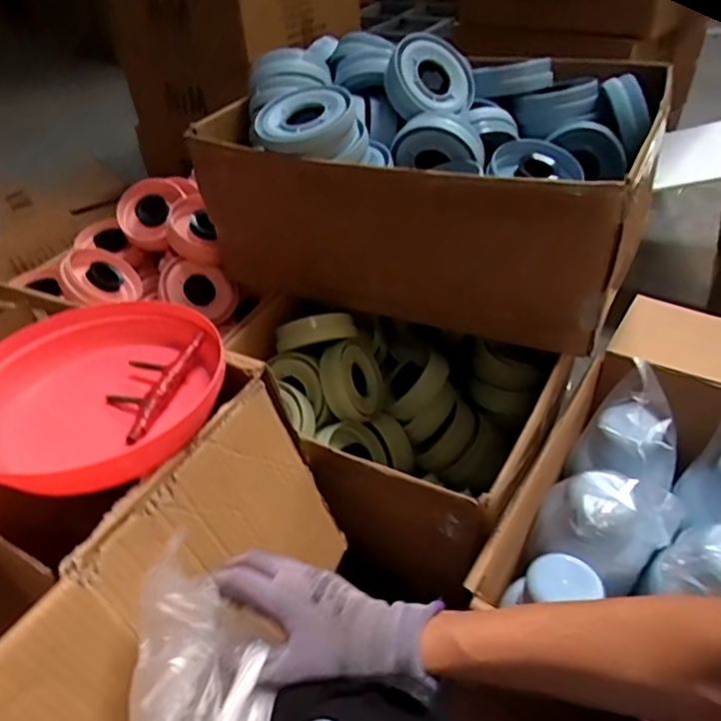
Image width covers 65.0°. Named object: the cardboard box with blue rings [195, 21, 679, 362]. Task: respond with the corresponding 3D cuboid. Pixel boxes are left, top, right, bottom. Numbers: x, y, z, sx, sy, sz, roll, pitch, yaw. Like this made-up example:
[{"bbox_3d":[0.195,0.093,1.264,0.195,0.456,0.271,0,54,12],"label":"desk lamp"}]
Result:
[{"bbox_3d":[0.111,-0.306,0.925,0.614,0.295,0.478,15,44,21],"label":"cardboard box with blue rings"}]

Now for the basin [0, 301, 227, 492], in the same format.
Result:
[{"bbox_3d":[-0.244,0.029,0.530,0.223,0.049,0.221,-2,41,2],"label":"basin"}]

